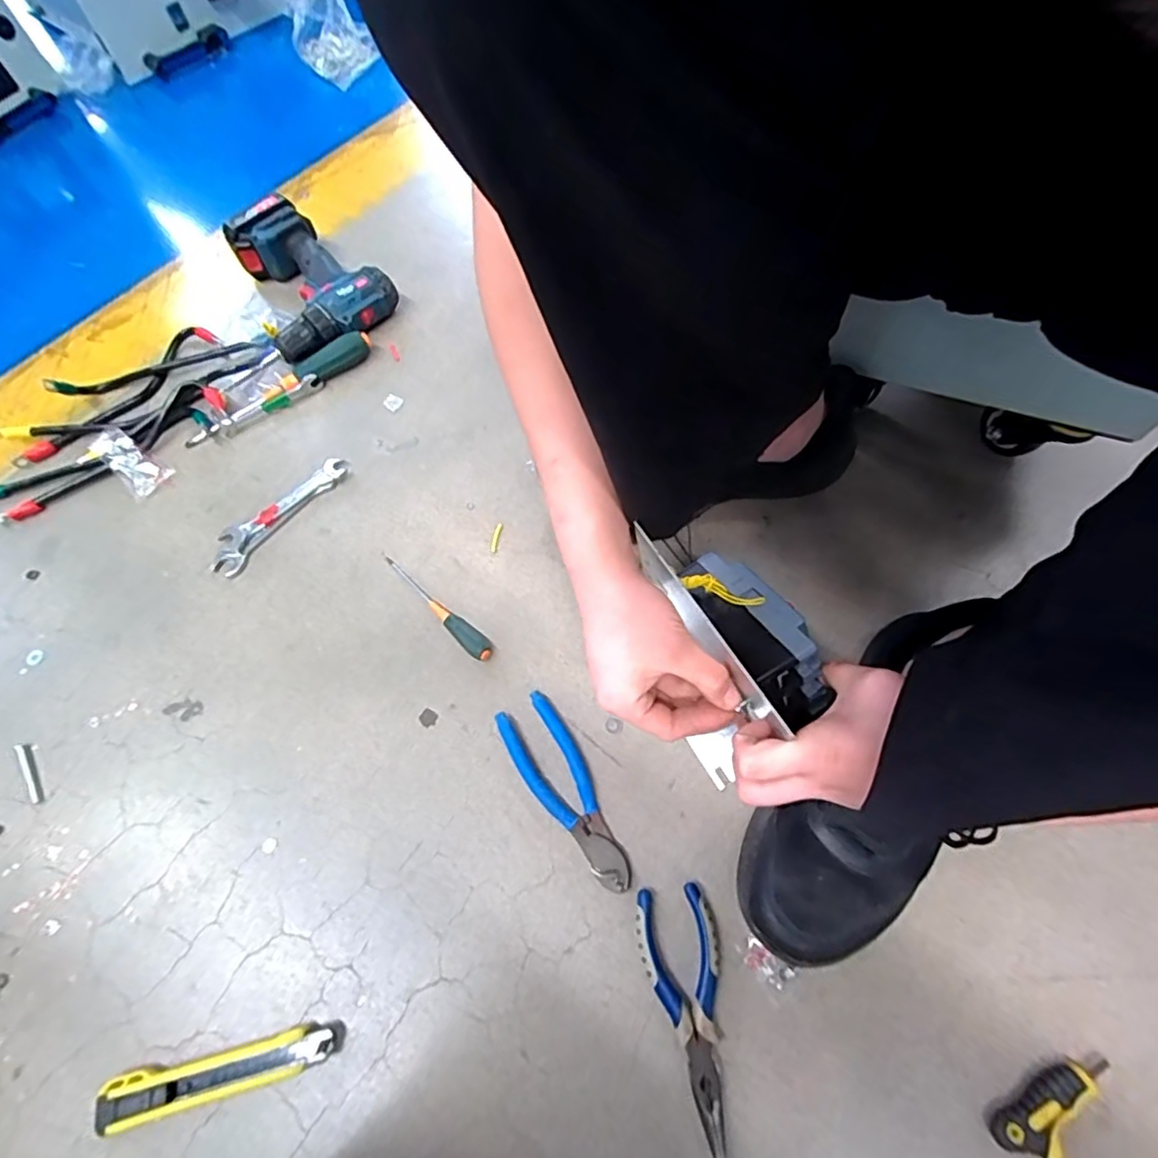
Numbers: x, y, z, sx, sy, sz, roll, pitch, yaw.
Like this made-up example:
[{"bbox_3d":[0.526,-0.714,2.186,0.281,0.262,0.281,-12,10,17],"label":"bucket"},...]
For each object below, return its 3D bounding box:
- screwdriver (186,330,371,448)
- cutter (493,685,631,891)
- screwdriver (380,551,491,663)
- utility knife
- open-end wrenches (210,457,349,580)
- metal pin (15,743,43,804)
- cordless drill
[{"bbox_3d":[-0.337,-0.215,0.681,0.226,0.025,0.031,-34,67,-13],"label":"screwdriver"},{"bbox_3d":[-0.010,0.173,0.491,0.049,0.013,0.163,-28,66,-11],"label":"cutter"},{"bbox_3d":[-0.138,0.024,0.567,0.151,0.016,0.019,38,71,19],"label":"screwdriver"},{"bbox_3d":[-0.248,0.342,0.417,0.158,0.017,0.029,-14,64,-4],"label":"utility knife"},{"bbox_3d":[-0.305,-0.069,0.614,0.037,0.007,0.161,36,70,18],"label":"open-end wrenches"},{"bbox_3d":[-0.470,0.166,0.516,0.010,0.005,0.057,-29,66,-12],"label":"metal pin"},{"bbox_3d":[-0.325,-0.366,0.729,0.143,0.073,0.206,-31,67,-12],"label":"cordless drill"}]

